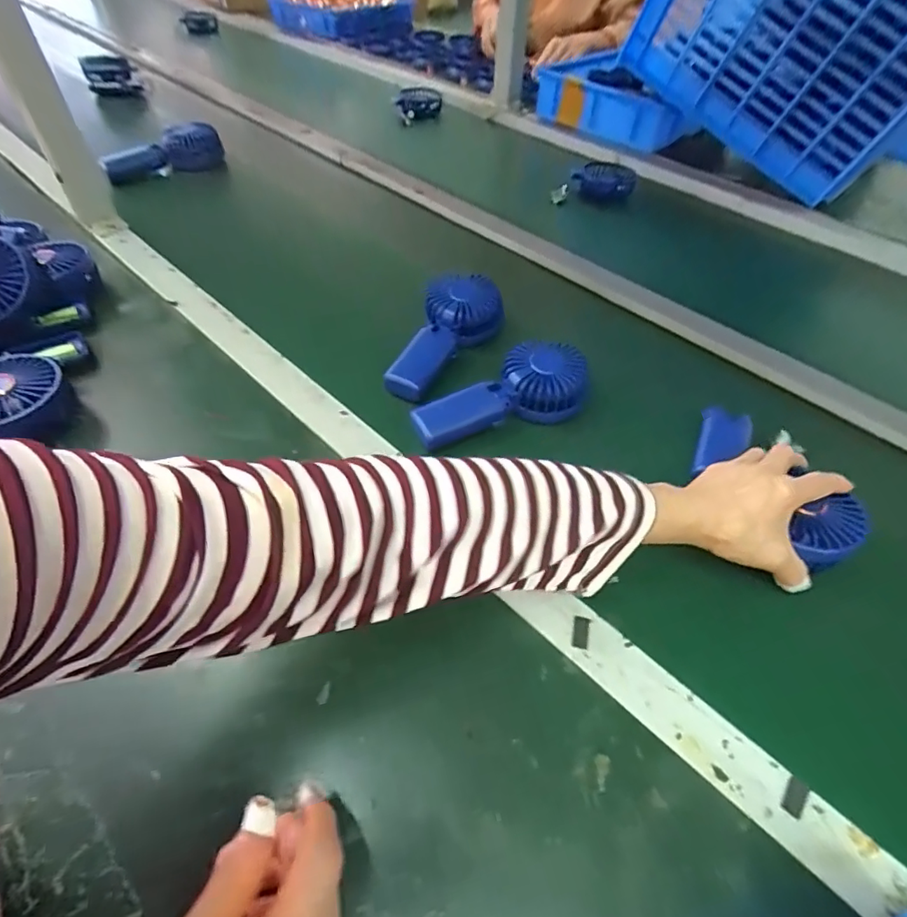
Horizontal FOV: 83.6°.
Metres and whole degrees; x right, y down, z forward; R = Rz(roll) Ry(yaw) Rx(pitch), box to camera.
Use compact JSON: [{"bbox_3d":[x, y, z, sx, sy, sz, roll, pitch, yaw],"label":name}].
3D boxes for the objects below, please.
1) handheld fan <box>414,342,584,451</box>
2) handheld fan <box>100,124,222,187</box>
[{"bbox_3d":[0.046,-0.061,0.506,0.173,0.047,0.072,-21,54,-2],"label":"handheld fan"},{"bbox_3d":[-0.465,-0.482,0.816,0.187,0.073,0.059,-16,53,0],"label":"handheld fan"}]

